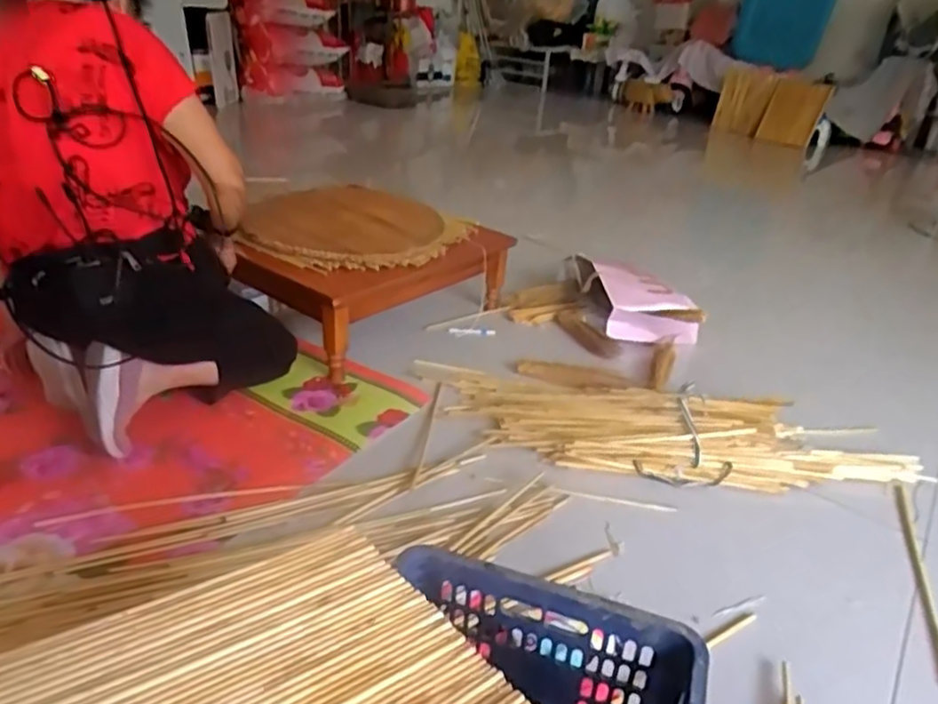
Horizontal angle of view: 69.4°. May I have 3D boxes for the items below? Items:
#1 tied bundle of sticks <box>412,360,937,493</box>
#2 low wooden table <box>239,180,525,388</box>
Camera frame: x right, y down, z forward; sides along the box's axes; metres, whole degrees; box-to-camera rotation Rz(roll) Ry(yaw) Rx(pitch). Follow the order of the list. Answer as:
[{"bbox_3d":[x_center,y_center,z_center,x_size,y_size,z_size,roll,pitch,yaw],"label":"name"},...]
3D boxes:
[{"bbox_3d":[0.415,0.144,1.523,1.140,0.086,0.409,12,30,12],"label":"tied bundle of sticks"},{"bbox_3d":[-0.298,-0.249,1.877,0.546,0.276,0.722,22,33,28],"label":"low wooden table"}]

